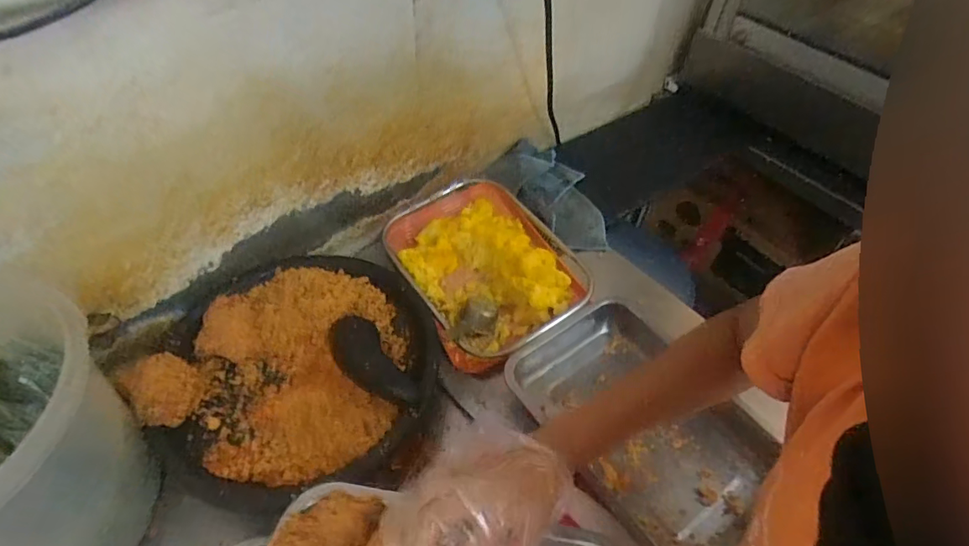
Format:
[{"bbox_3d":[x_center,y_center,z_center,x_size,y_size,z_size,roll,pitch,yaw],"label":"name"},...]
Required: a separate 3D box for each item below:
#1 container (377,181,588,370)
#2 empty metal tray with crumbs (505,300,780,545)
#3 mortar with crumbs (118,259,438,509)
[{"bbox_3d":[-0.003,-0.011,0.768,0.226,0.060,0.306,-25,56,-22],"label":"container"},{"bbox_3d":[0.187,0.178,0.610,0.209,0.044,0.304,-28,58,-24],"label":"empty metal tray with crumbs"},{"bbox_3d":[-0.225,0.109,0.627,0.334,0.058,0.318,2,51,-2],"label":"mortar with crumbs"}]

